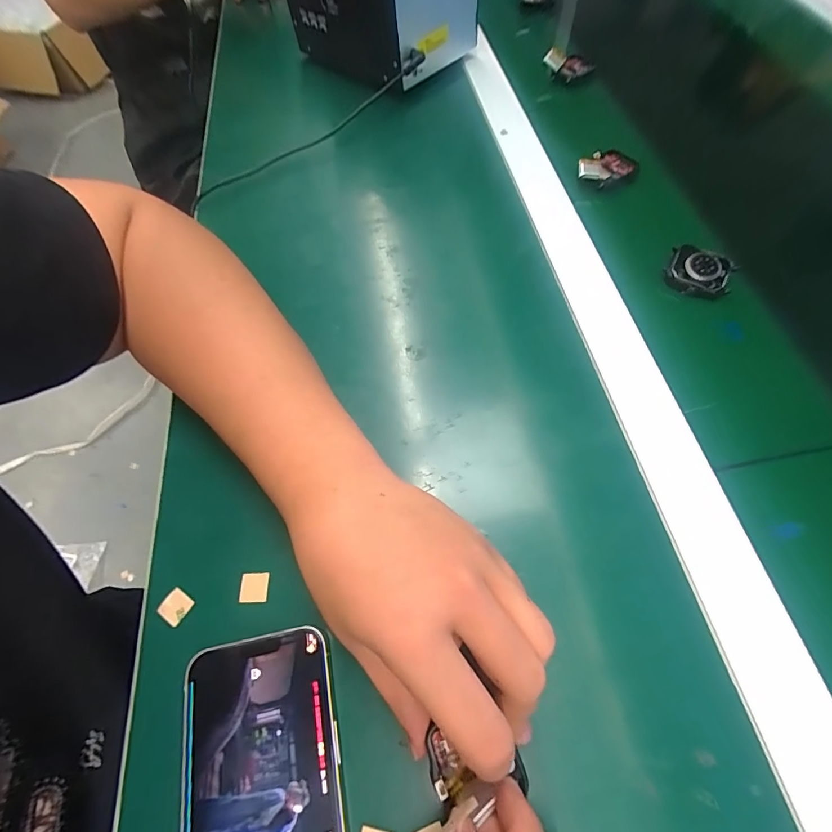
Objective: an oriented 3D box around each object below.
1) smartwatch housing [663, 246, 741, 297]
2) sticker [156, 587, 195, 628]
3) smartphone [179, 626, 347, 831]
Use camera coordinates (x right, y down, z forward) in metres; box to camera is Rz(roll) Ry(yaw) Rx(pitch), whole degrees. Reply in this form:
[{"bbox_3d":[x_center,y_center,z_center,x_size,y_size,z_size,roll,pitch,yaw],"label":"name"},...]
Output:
[{"bbox_3d":[0.215,-0.109,0.319,0.046,0.016,0.032,20,65,13],"label":"smartwatch housing"},{"bbox_3d":[-0.135,0.107,0.237,0.017,0.004,0.015,27,67,14],"label":"sticker"},{"bbox_3d":[-0.068,0.179,0.188,0.072,0.010,0.143,-13,62,-4],"label":"smartphone"}]

